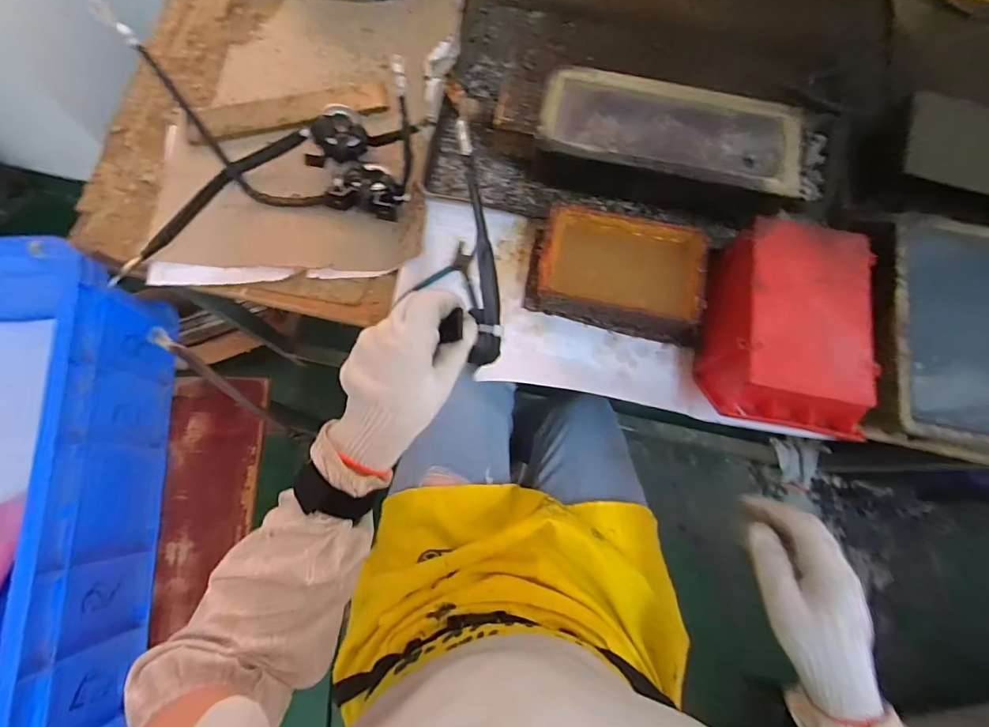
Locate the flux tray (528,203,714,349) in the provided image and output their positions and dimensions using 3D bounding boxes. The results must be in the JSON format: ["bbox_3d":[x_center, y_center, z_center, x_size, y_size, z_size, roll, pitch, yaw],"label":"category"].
[{"bbox_3d":[0.165,-0.118,0.591,0.236,0.064,0.135,11,75,1],"label":"flux tray"}]

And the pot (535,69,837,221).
[{"bbox_3d":[0.250,-0.301,0.624,0.368,0.105,0.140,13,75,2],"label":"pot"}]

